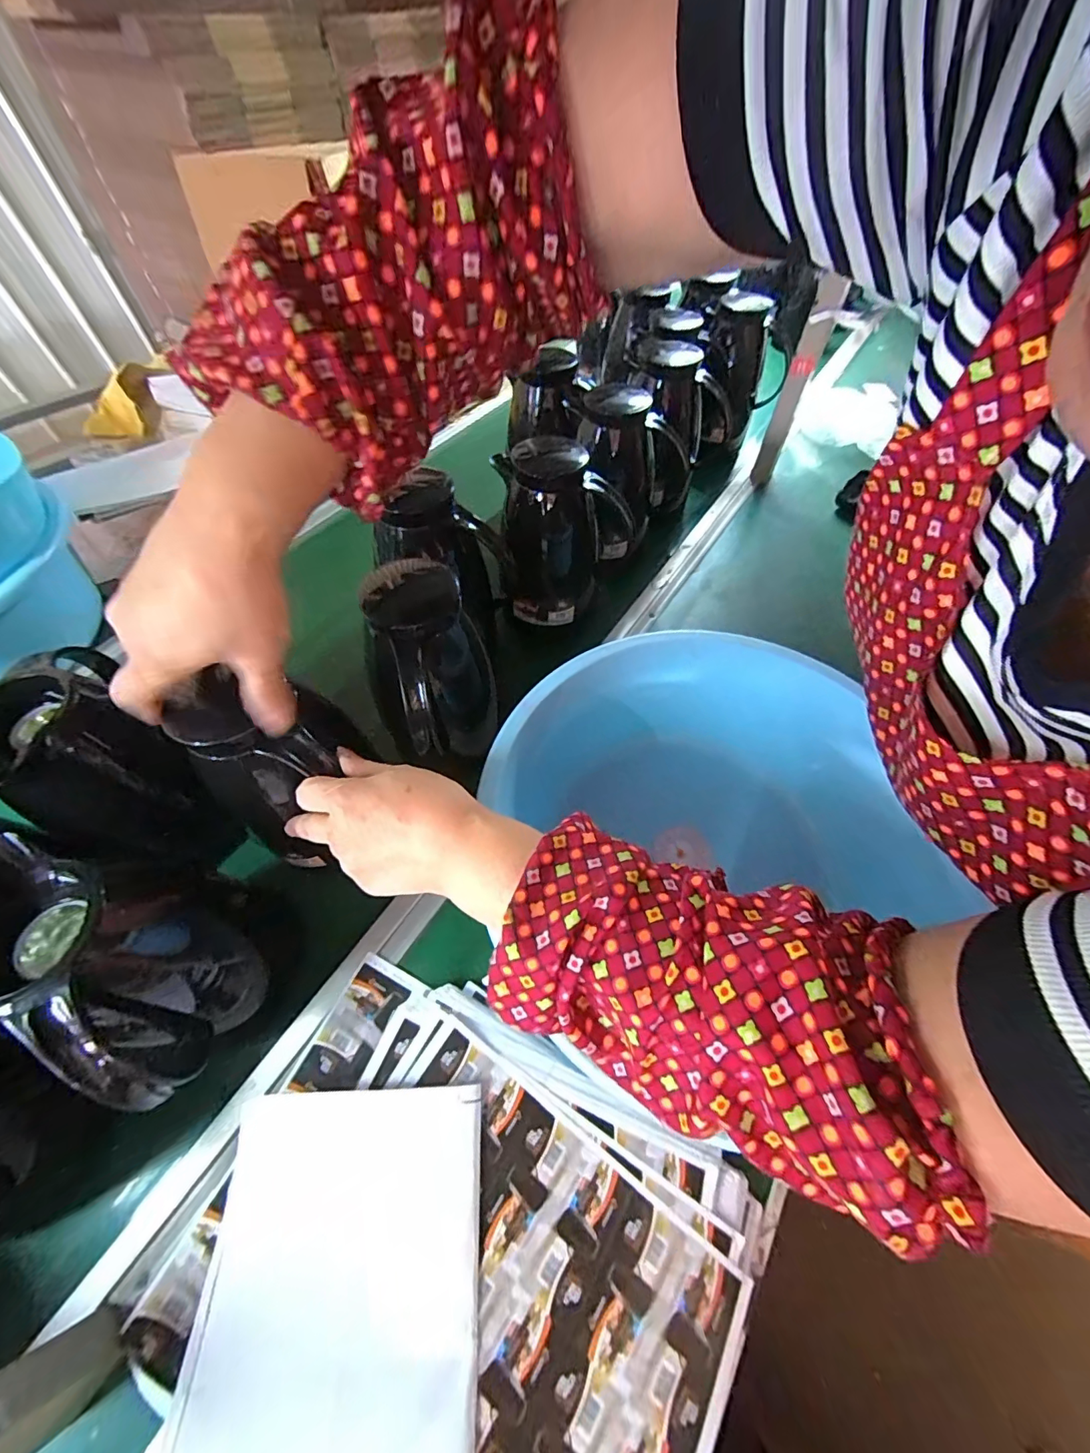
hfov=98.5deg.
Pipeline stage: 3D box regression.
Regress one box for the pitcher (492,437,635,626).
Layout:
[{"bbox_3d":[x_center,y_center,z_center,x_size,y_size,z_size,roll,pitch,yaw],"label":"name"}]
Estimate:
[{"bbox_3d":[0.006,-0.221,0.548,0.106,0.163,0.118,-1,56,0],"label":"pitcher"}]

